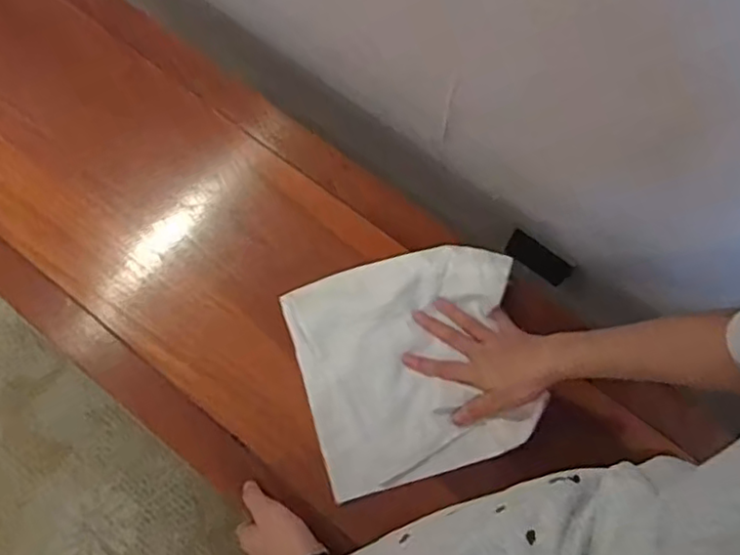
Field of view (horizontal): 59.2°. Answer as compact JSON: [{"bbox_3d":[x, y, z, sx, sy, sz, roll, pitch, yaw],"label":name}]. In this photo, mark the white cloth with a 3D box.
[{"bbox_3d":[0.046,0.089,0.687,0.231,0.046,0.226,-17,73,-6],"label":"white cloth"}]

